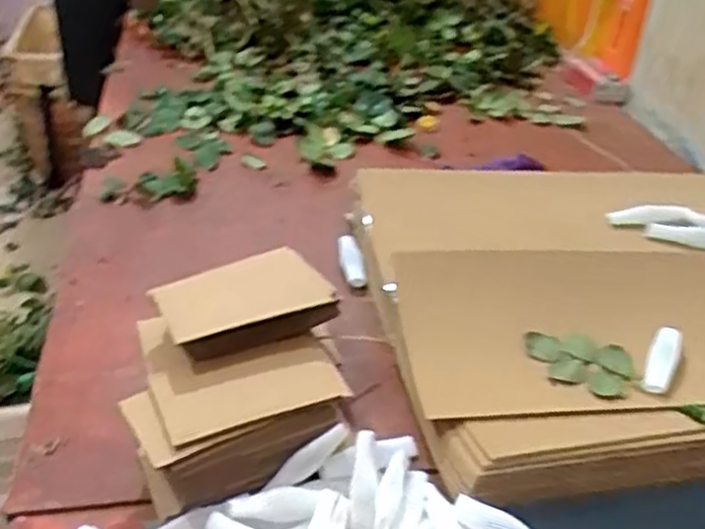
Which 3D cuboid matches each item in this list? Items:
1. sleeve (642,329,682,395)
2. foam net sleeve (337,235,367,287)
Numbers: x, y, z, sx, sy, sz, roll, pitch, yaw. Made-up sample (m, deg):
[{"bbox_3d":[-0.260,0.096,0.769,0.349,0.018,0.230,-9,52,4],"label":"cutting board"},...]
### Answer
[{"bbox_3d":[0.285,0.086,0.681,0.026,0.019,0.089,22,38,25],"label":"sleeve"},{"bbox_3d":[-0.001,-0.007,0.876,0.023,0.018,0.094,-3,35,-9],"label":"foam net sleeve"}]

